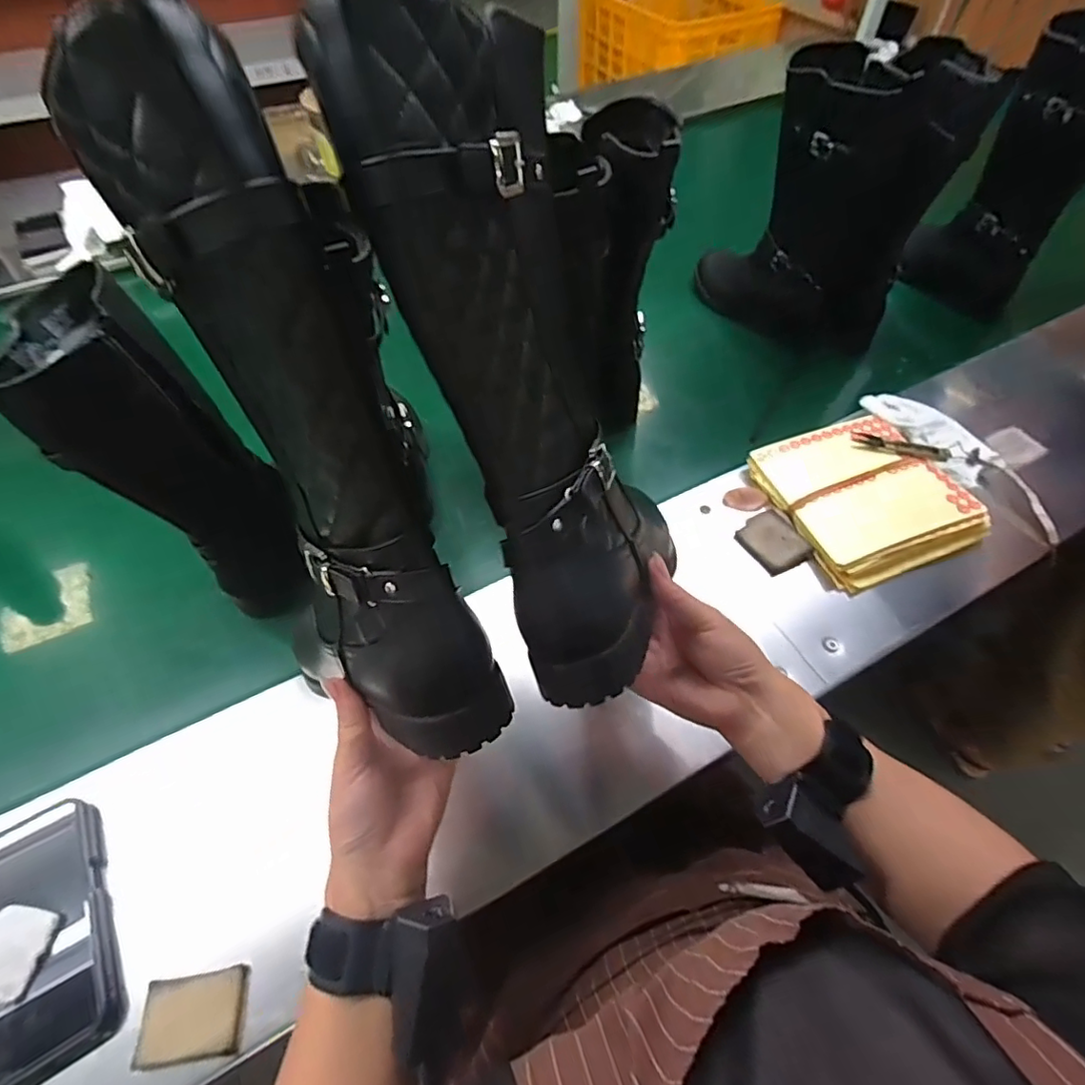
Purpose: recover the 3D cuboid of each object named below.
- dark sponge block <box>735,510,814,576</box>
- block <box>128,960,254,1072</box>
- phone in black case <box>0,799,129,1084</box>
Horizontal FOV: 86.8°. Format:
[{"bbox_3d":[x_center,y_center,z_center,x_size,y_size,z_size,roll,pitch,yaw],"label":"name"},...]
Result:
[{"bbox_3d":[0.237,-0.002,0.587,0.053,0.020,0.066,-23,59,-14],"label":"dark sponge block"},{"bbox_3d":[-0.229,0.312,0.378,0.062,0.016,0.046,-7,56,-4],"label":"block"},{"bbox_3d":[-0.352,0.273,0.400,0.083,0.016,0.167,-29,60,-17],"label":"phone in black case"}]

